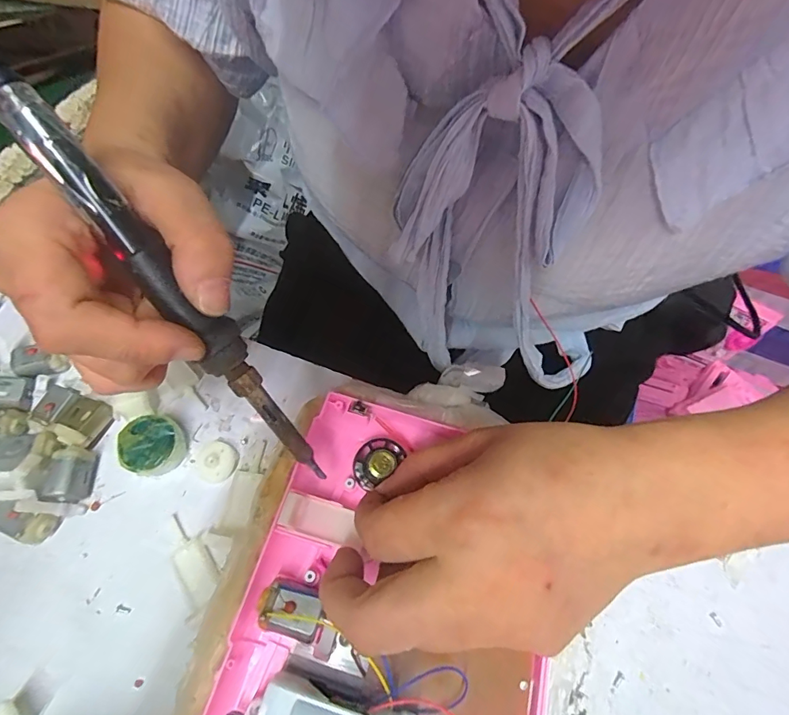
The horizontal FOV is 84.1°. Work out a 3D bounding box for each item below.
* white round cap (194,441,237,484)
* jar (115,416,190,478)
[{"bbox_3d":[-0.105,0.061,0.255,0.024,0.005,0.022,1,64,-3],"label":"white round cap"},{"bbox_3d":[-0.139,0.050,0.252,0.032,0.016,0.032,1,64,-3],"label":"jar"}]

